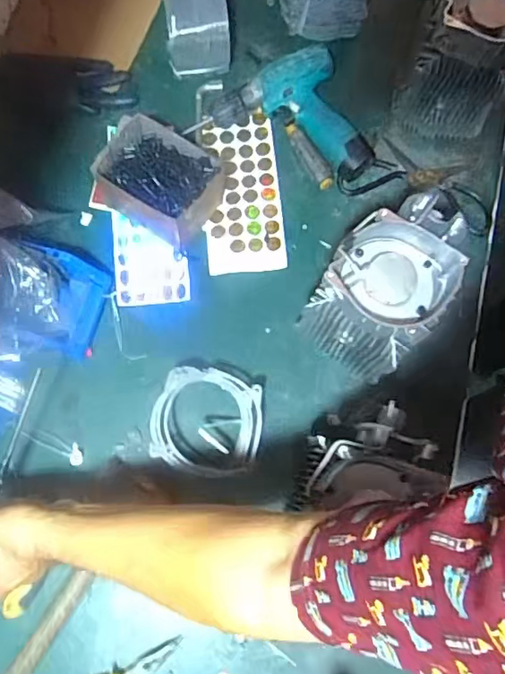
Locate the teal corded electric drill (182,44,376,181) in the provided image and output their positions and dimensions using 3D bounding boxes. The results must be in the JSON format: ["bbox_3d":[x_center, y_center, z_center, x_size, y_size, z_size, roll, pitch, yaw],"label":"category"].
[{"bbox_3d":[0.063,-0.329,0.769,0.248,0.079,0.141,22,77,4],"label":"teal corded electric drill"}]

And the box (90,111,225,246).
[{"bbox_3d":[-0.115,-0.198,0.711,0.156,0.090,0.106,25,77,5],"label":"box"}]

